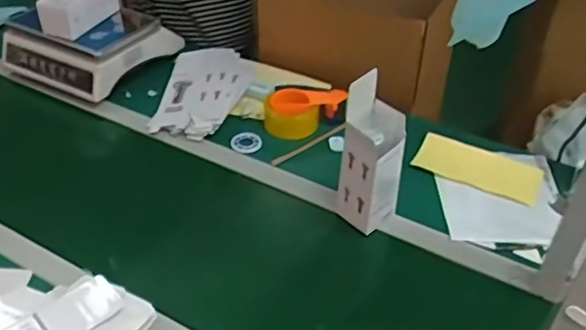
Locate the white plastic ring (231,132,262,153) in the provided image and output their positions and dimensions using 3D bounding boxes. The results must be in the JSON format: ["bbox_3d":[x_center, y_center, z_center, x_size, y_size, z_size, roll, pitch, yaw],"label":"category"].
[{"bbox_3d":[-0.088,-0.042,1.079,0.058,0.008,0.065,4,38,1],"label":"white plastic ring"}]

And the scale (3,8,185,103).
[{"bbox_3d":[-0.448,-0.268,1.255,0.289,0.105,0.243,20,41,20],"label":"scale"}]

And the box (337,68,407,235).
[{"bbox_3d":[0.119,-0.010,0.871,0.077,0.231,0.081,-25,46,-32],"label":"box"}]

